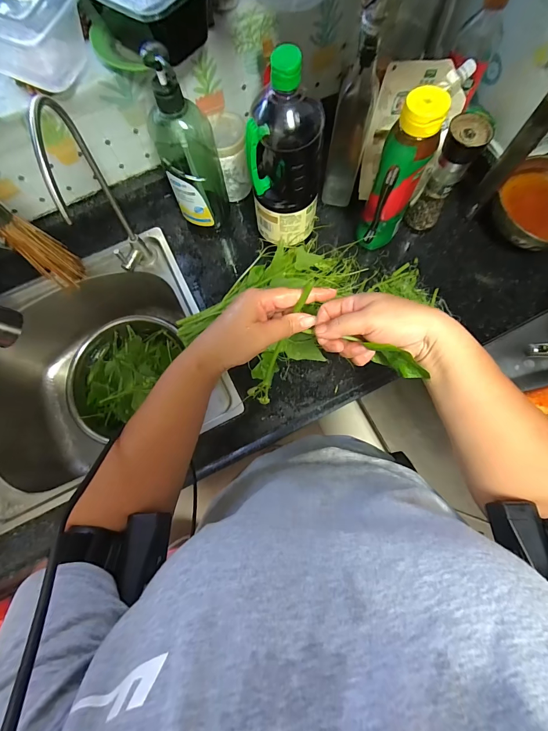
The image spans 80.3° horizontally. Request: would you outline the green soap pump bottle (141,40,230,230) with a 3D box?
[{"bbox_3d":[-0.132,-0.328,0.510,0.087,0.278,0.081,-17,75,-3],"label":"green soap pump bottle"}]

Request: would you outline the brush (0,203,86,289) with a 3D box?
[{"bbox_3d":[-0.307,-0.167,0.376,0.029,0.247,0.040,42,80,11],"label":"brush"}]

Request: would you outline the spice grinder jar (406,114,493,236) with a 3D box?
[{"bbox_3d":[0.278,-0.305,0.541,0.055,0.179,0.061,29,78,9],"label":"spice grinder jar"}]

